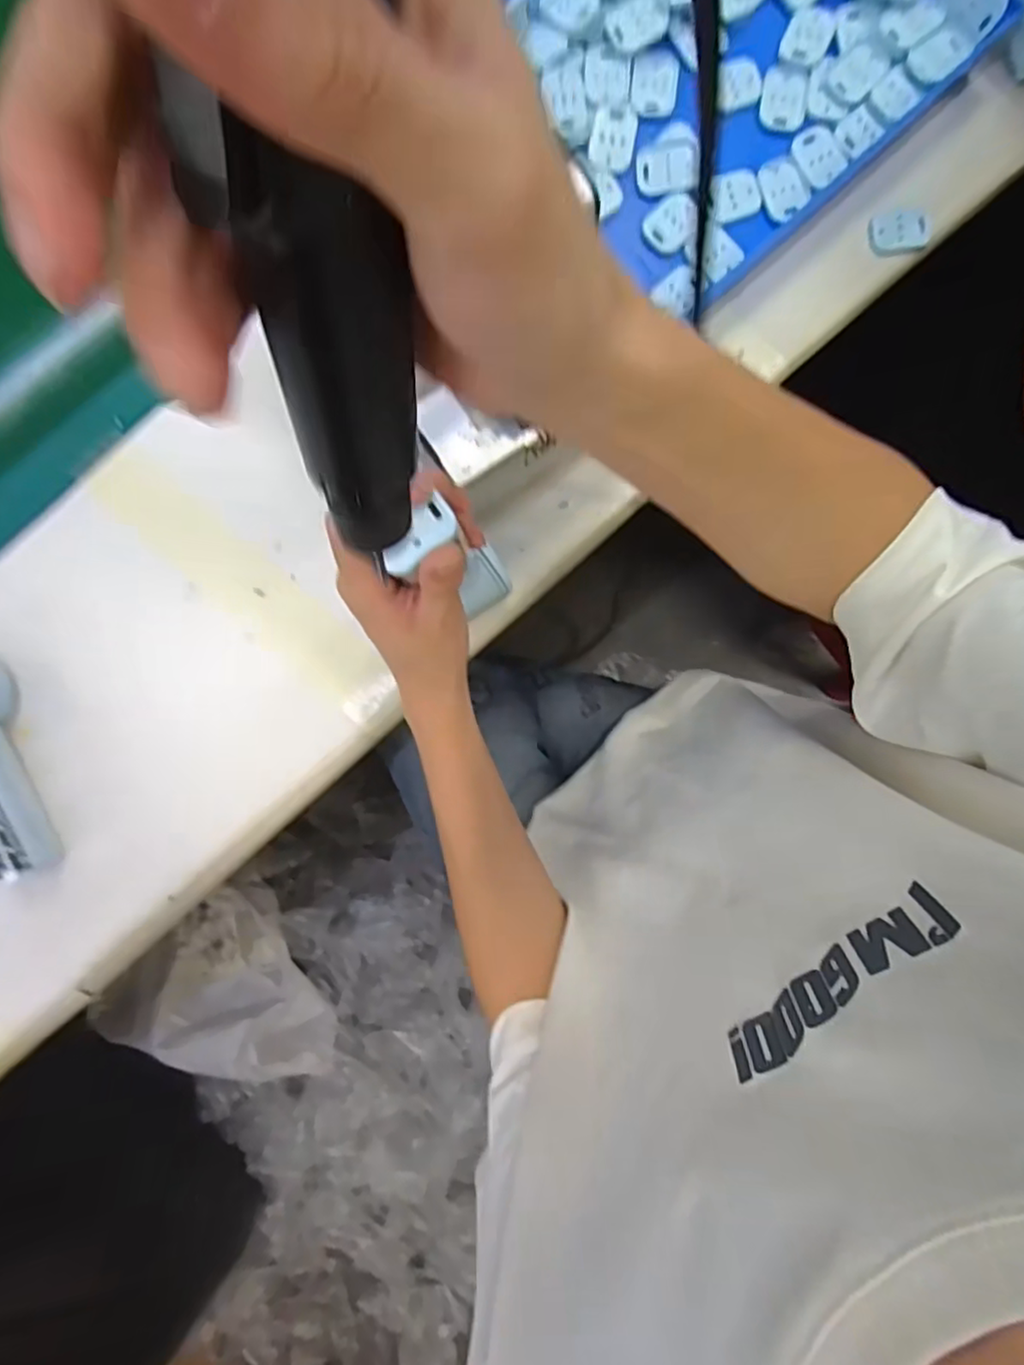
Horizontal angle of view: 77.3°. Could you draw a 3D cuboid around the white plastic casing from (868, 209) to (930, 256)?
[{"bbox_3d":[0.261,-0.303,0.430,0.038,0.005,0.026,-10,88,0],"label":"white plastic casing"}]

